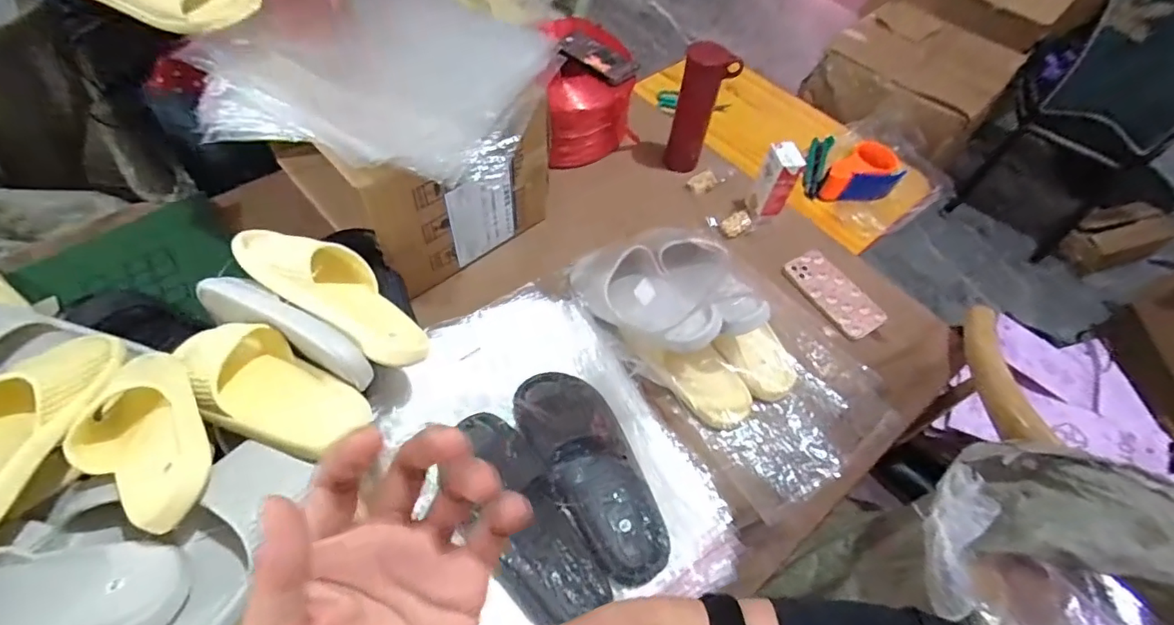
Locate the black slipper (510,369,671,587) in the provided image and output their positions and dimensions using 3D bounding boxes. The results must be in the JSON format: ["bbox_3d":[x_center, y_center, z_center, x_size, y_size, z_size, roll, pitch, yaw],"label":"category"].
[{"bbox_3d":[0.008,0.172,0.624,0.112,0.078,0.265,-21,60,-18],"label":"black slipper"}]

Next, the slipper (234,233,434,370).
[{"bbox_3d":[-0.297,-0.020,0.637,0.254,0.078,0.098,40,33,8],"label":"slipper"}]

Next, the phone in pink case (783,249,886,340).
[{"bbox_3d":[0.393,-0.031,0.861,0.080,0.018,0.162,-27,62,-21],"label":"phone in pink case"}]

